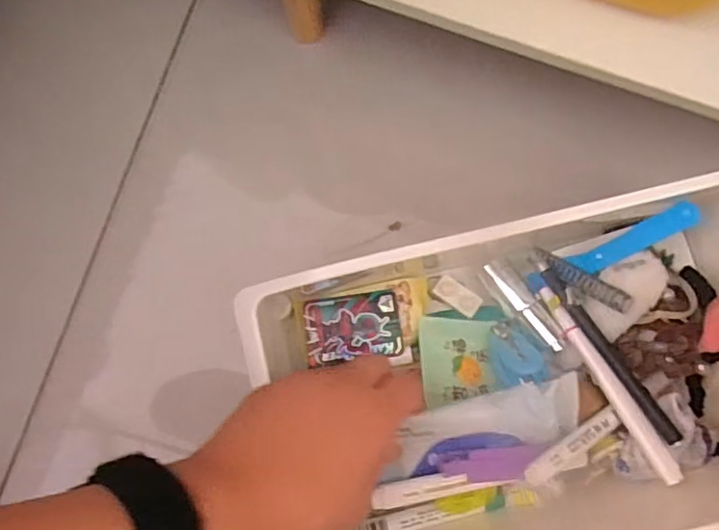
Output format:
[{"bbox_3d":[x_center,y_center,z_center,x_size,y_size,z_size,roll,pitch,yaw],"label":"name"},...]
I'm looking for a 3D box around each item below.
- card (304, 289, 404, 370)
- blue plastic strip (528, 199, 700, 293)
[{"bbox_3d":[-0.004,0.039,0.361,0.059,0.004,0.041,-7,84,-2],"label":"card"},{"bbox_3d":[0.150,-0.009,0.344,0.098,0.016,0.017,-30,85,28],"label":"blue plastic strip"}]

